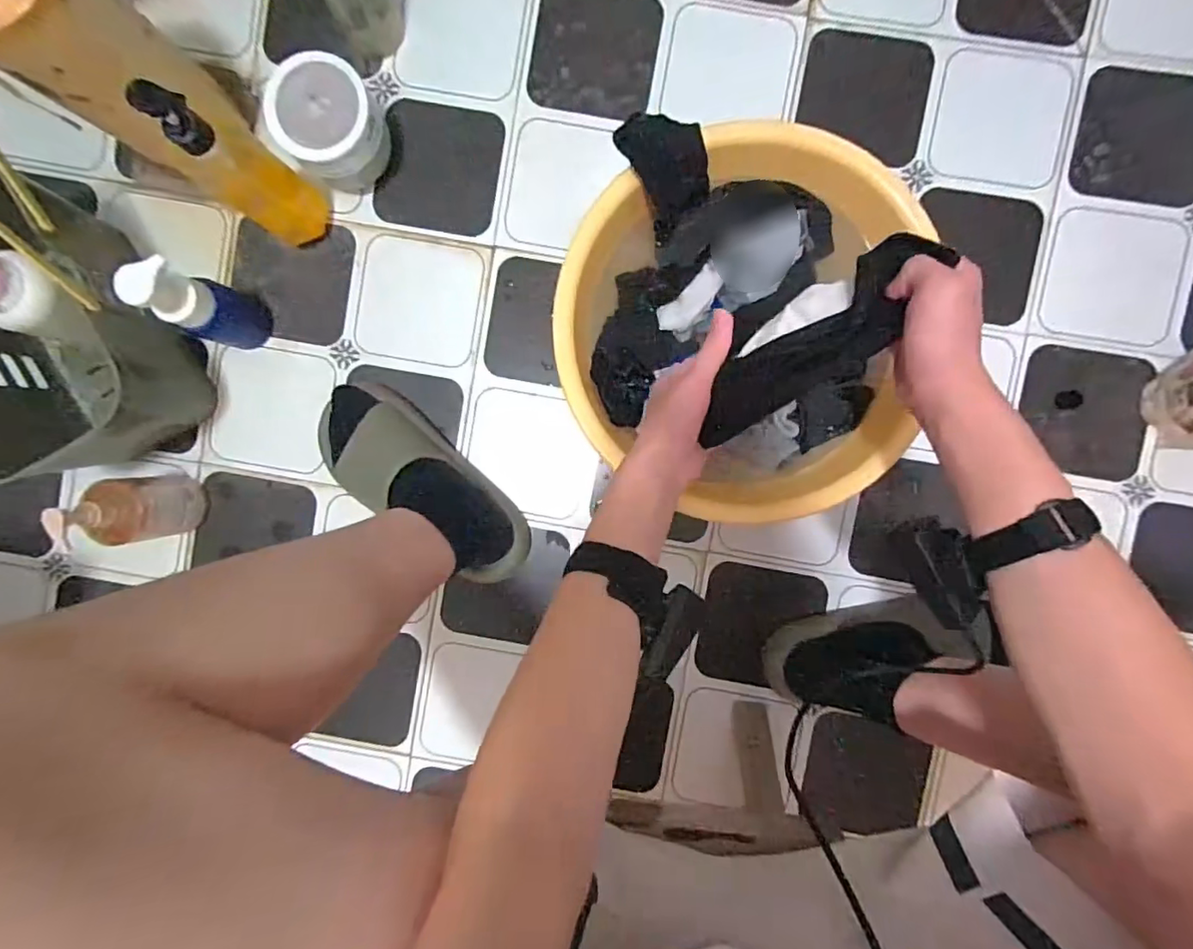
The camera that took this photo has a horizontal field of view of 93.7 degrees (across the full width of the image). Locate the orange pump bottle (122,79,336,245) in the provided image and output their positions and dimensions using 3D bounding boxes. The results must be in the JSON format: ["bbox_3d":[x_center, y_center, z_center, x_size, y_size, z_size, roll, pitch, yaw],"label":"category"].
[{"bbox_3d":[-0.330,-0.280,0.529,0.068,0.216,0.056,-16,93,3],"label":"orange pump bottle"}]

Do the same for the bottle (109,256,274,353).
[{"bbox_3d":[-0.394,-0.167,0.558,0.049,0.158,0.061,18,94,1],"label":"bottle"}]

